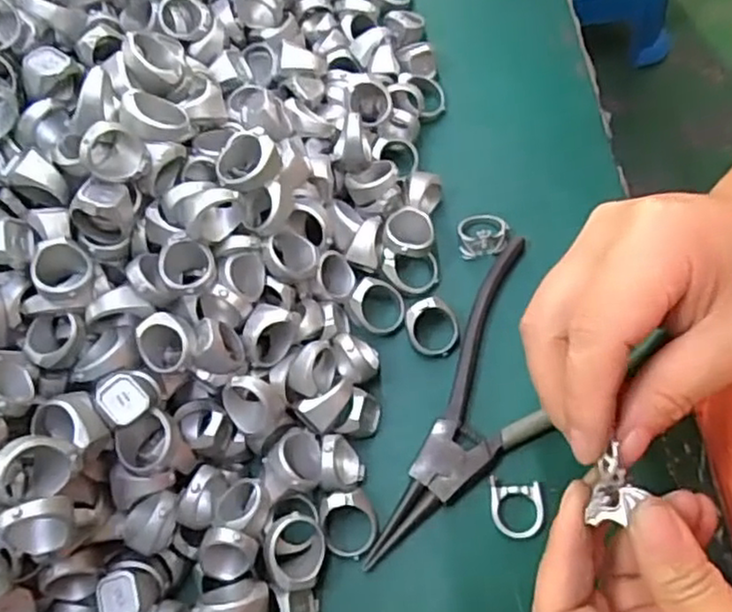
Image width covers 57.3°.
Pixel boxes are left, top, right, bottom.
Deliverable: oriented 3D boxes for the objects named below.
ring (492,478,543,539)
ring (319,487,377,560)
[{"bbox_3d":[0.065,0.087,0.290,0.021,0.004,0.025,1,66,3],"label":"ring"},{"bbox_3d":[-0.008,0.093,0.291,0.024,0.012,0.030,-2,94,-6],"label":"ring"}]

